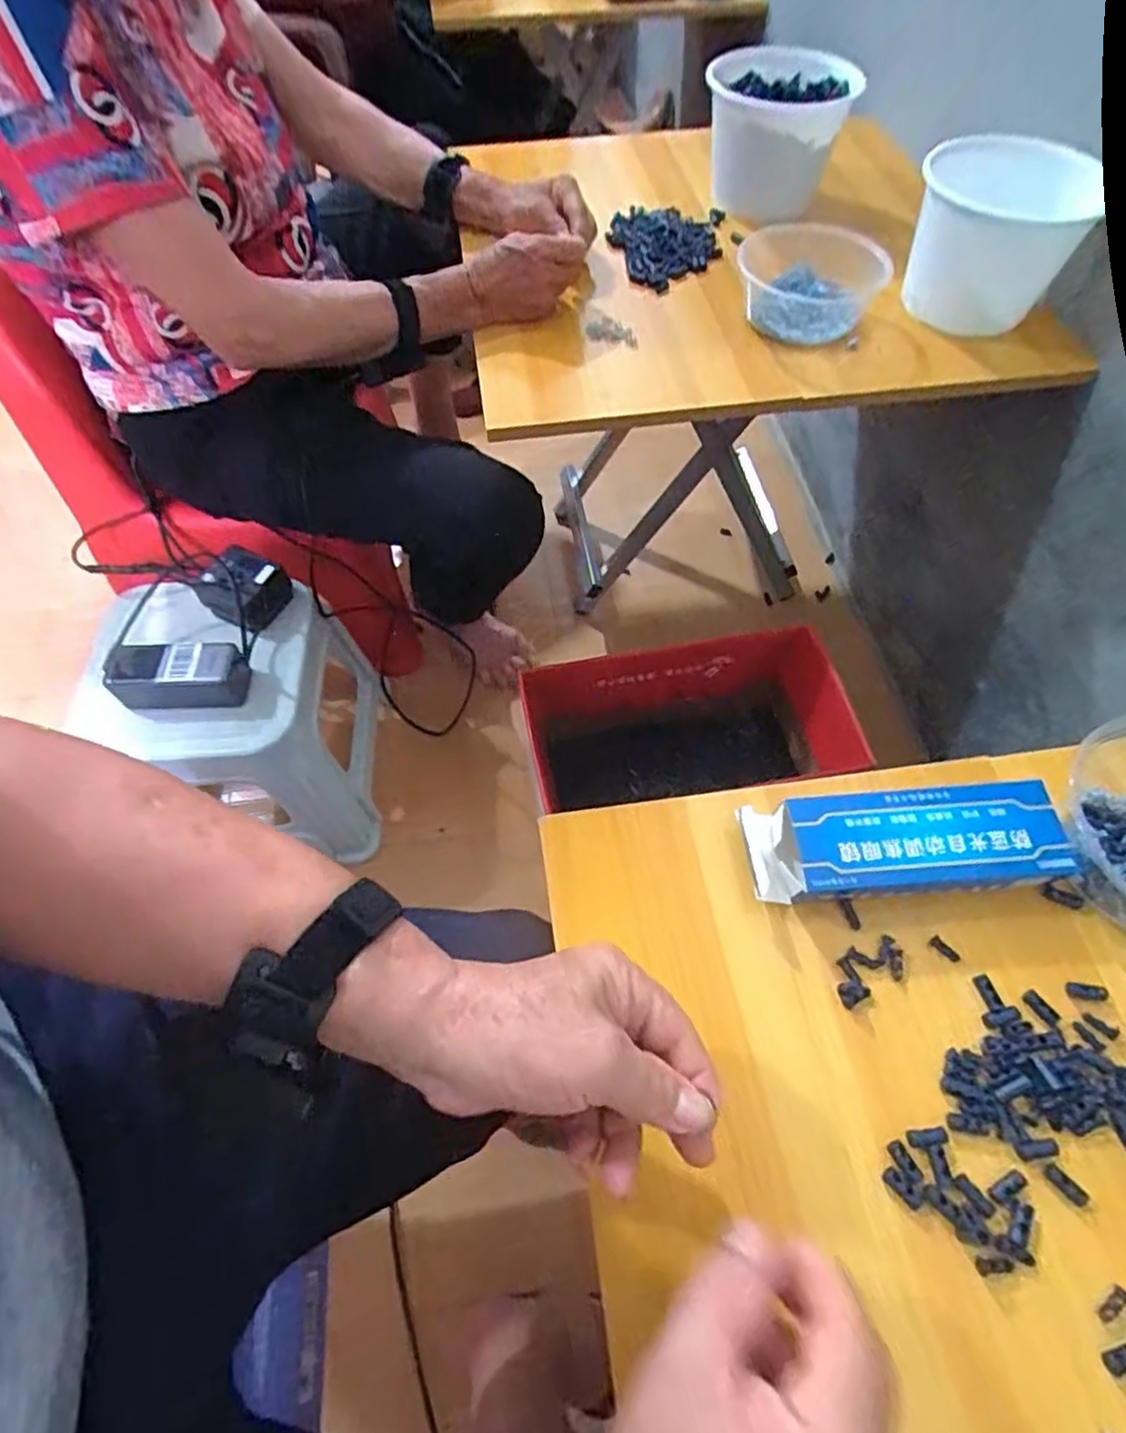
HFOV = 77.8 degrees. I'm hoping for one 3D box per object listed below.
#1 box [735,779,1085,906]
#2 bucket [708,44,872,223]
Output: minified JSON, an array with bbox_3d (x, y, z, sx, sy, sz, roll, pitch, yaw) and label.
[{"bbox_3d":[0.194,0.075,0.404,0.174,0.032,0.058,-4,60,-1],"label":"box"},{"bbox_3d":[0.243,-0.668,0.804,0.154,0.132,0.173,11,61,8],"label":"bucket"}]

